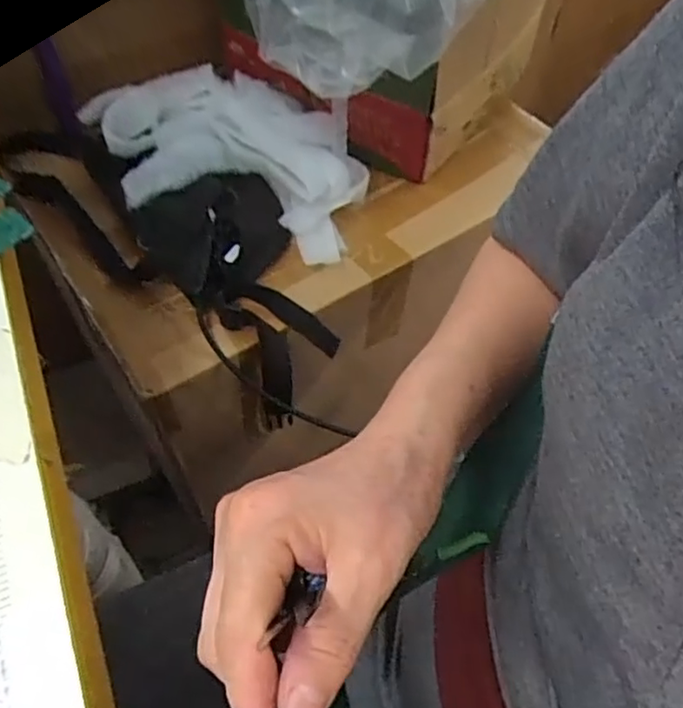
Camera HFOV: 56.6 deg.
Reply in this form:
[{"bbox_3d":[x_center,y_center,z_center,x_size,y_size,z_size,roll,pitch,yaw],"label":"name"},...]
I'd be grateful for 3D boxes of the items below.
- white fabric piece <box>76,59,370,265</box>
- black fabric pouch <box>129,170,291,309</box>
[{"bbox_3d":[-0.122,-0.215,0.667,0.281,0.116,0.178,11,54,8],"label":"white fabric piece"},{"bbox_3d":[-0.120,-0.114,0.634,0.146,0.061,0.123,-21,56,-15],"label":"black fabric pouch"}]

